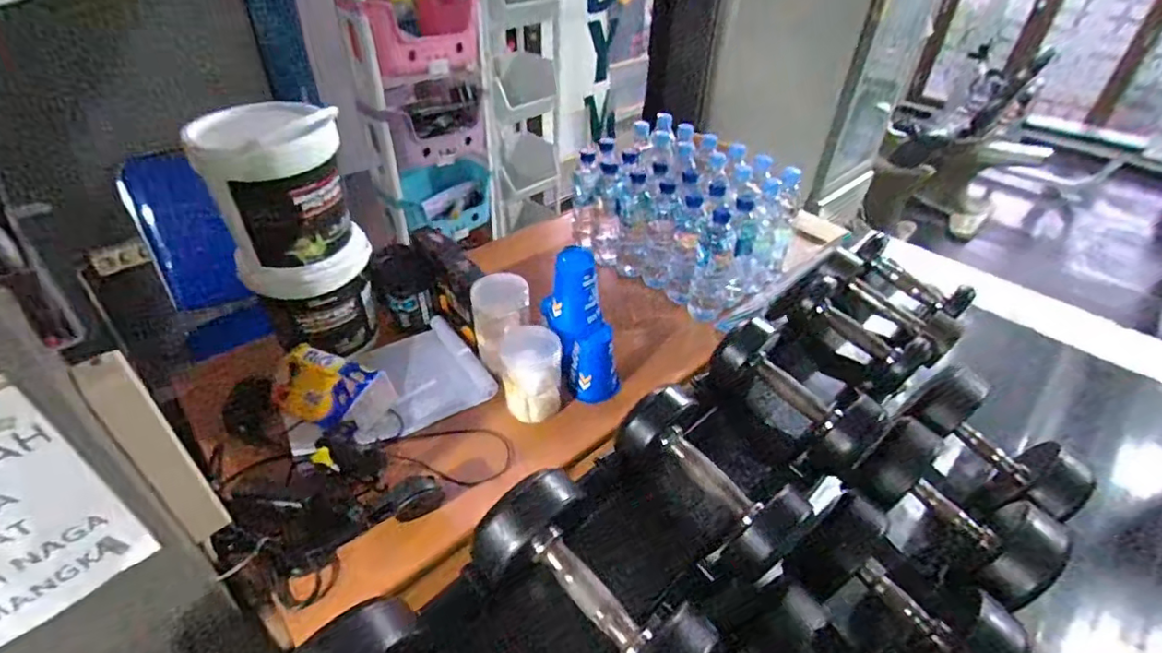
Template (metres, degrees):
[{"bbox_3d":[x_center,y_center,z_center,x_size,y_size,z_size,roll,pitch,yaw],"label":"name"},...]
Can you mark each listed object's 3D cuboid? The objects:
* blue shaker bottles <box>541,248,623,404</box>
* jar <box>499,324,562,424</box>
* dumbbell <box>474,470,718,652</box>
[{"bbox_3d":[-0.001,0.001,0.874,0.077,0.245,0.071,-22,24,-26],"label":"blue shaker bottles"},{"bbox_3d":[-0.078,0.071,0.886,0.088,0.114,0.110,-6,41,-10],"label":"jar"},{"bbox_3d":[0.004,0.271,0.580,0.121,0.125,0.252,-29,49,-32],"label":"dumbbell"}]

